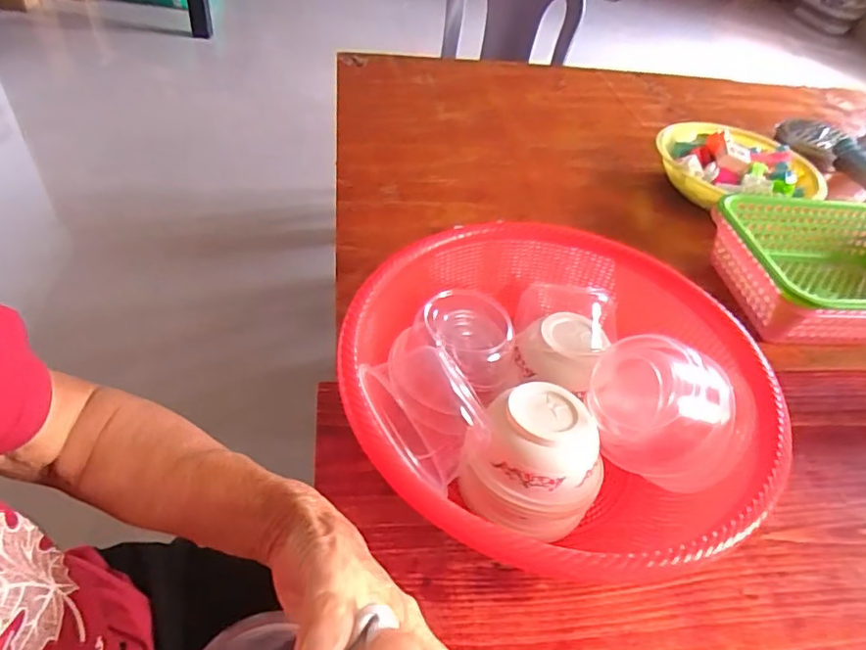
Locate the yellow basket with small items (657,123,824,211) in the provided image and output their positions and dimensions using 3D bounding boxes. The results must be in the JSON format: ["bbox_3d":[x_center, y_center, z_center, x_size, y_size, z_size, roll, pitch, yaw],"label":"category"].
[{"bbox_3d":[0.478,-0.248,0.894,0.243,0.076,0.213,3,44,-5],"label":"yellow basket with small items"}]

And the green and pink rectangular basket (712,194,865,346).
[{"bbox_3d":[0.511,-0.061,0.693,0.299,0.093,0.207,2,44,-6],"label":"green and pink rectangular basket"}]

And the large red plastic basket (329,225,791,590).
[{"bbox_3d":[0.092,0.065,0.487,0.334,0.126,0.334,-19,50,-25],"label":"large red plastic basket"}]

